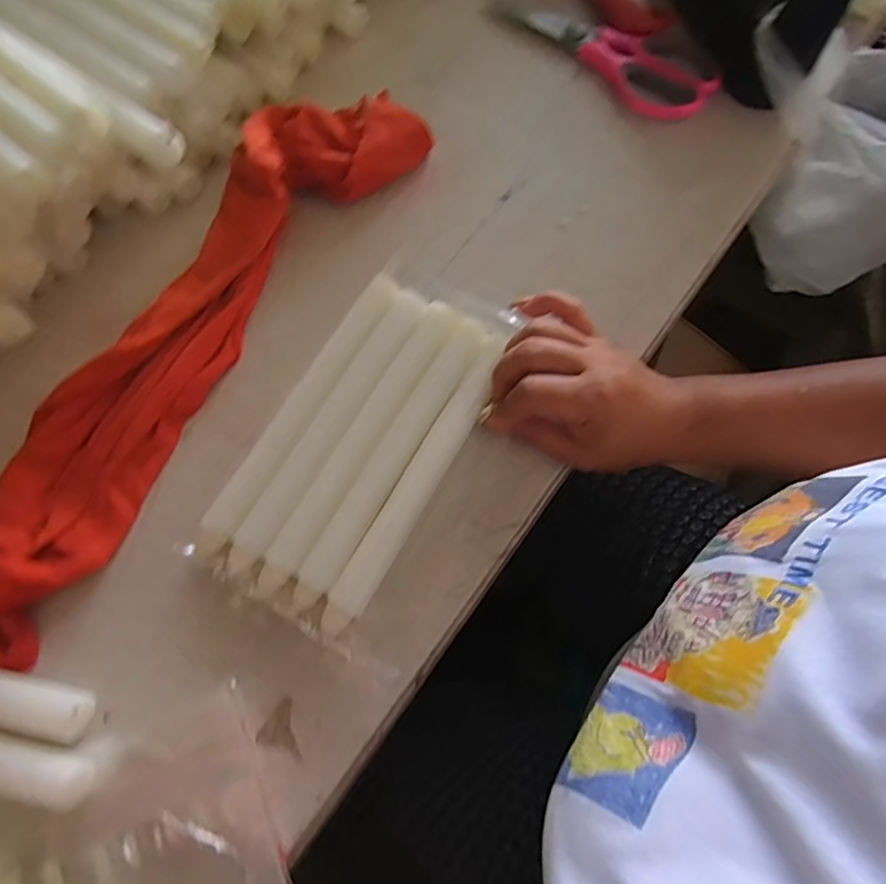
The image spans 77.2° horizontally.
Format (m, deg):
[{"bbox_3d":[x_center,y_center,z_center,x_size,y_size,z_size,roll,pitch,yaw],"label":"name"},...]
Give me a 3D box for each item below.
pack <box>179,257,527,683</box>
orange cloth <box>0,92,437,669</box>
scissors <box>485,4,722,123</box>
[{"bbox_3d":[-0.041,-0.007,0.345,0.123,0.026,0.236,29,75,9],"label":"pack"},{"bbox_3d":[-0.164,-0.072,0.354,0.098,0.043,0.439,30,75,11],"label":"orange cloth"},{"bbox_3d":[0.119,-0.313,0.439,0.198,0.011,0.057,40,77,14],"label":"scissors"}]

